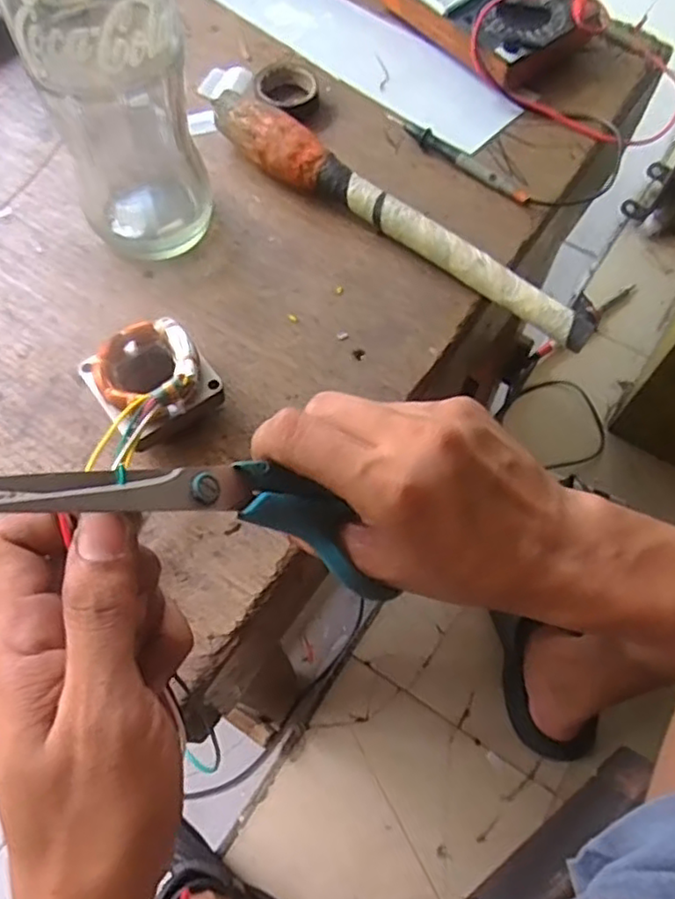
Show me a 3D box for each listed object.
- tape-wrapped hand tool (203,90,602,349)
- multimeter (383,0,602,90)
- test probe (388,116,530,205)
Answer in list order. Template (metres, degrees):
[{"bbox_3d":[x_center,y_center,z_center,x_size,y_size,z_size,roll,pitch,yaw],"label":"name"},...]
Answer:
[{"bbox_3d":[0.037,-0.153,0.425,0.287,0.037,0.030,33,69,13],"label":"tape-wrapped hand tool"},{"bbox_3d":[0.113,-0.348,0.517,0.109,0.036,0.155,-35,70,-16],"label":"multimeter"},{"bbox_3d":[0.085,-0.206,0.464,0.116,0.009,0.015,38,70,15],"label":"test probe"}]

